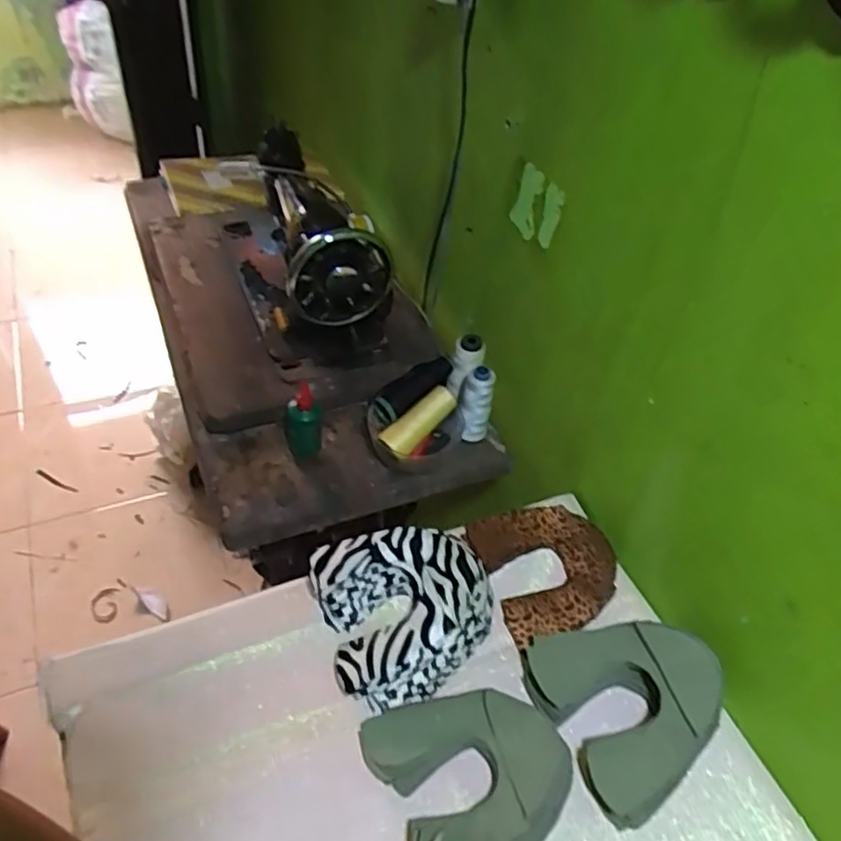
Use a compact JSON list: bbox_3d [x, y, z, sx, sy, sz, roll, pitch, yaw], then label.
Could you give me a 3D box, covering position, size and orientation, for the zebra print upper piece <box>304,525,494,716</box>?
[{"bbox_3d":[-0.011,0.192,0.714,0.179,0.070,0.171,-11,48,-18],"label":"zebra print upper piece"}]

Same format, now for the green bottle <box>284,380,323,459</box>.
[{"bbox_3d":[-0.150,0.003,0.874,0.047,0.093,0.047,-5,47,-13],"label":"green bottle"}]

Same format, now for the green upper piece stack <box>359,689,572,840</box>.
[{"bbox_3d":[0.050,0.325,0.621,0.166,0.036,0.164,-15,50,-21],"label":"green upper piece stack"}]

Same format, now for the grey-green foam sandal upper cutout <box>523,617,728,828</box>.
[{"bbox_3d":[0.206,0.272,0.676,0.163,0.065,0.179,-19,51,-24],"label":"grey-green foam sandal upper cutout"}]

